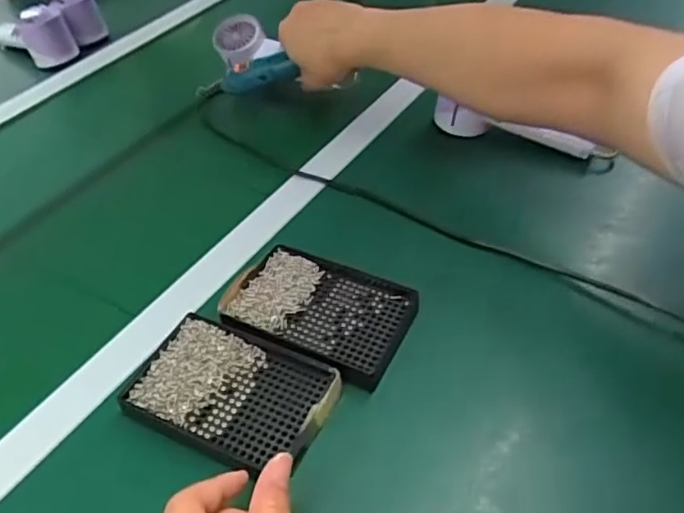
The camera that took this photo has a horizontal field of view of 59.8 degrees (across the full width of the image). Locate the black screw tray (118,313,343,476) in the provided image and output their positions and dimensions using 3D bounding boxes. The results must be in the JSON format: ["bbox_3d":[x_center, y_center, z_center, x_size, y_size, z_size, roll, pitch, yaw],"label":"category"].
[{"bbox_3d":[-0.081,0.098,0.432,0.142,0.014,0.089,17,49,21],"label":"black screw tray"}]

